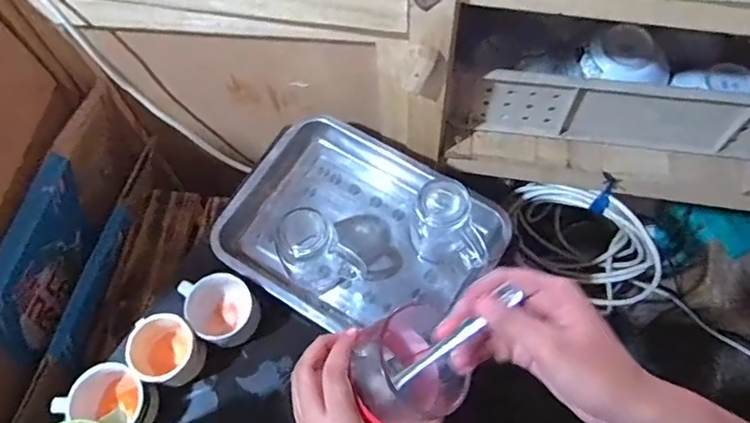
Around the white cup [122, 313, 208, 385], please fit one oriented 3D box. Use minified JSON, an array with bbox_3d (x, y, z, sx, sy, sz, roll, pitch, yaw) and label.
[{"bbox_3d":[-0.251,0.167,0.671,0.088,0.076,0.074,28,70,14],"label":"white cup"}]

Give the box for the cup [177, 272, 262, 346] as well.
[{"bbox_3d":[-0.195,0.123,0.707,0.081,0.066,0.102,-42,71,-15],"label":"cup"}]

